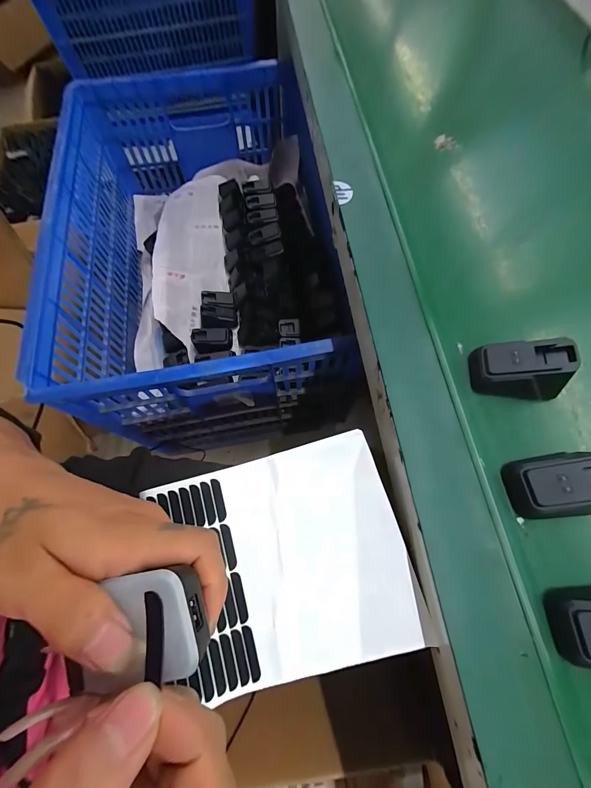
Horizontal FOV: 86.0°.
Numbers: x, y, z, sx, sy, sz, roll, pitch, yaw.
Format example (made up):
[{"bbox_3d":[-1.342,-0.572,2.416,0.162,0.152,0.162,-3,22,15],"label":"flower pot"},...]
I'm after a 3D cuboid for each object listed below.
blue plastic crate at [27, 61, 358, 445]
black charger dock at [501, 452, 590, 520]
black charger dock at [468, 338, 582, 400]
[{"bbox_3d":[-0.170,-0.302,0.634,0.440,0.257,0.705,-10,68,-3],"label":"blue plastic crate"},{"bbox_3d":[0.193,0.064,0.226,0.066,0.041,0.045,-4,67,0],"label":"black charger dock"},{"bbox_3d":[0.186,-0.021,0.259,0.071,0.040,0.042,9,68,5],"label":"black charger dock"}]

